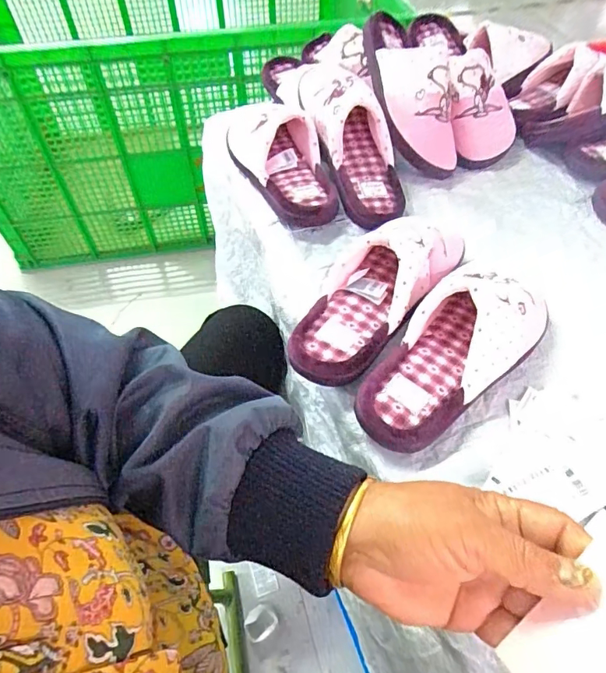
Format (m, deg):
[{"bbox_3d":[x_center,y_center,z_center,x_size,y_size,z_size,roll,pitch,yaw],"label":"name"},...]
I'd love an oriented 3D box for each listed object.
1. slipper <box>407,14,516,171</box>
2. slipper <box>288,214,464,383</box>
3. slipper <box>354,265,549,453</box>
[{"bbox_3d":[0.224,-0.357,0.644,0.105,0.084,0.248,-12,76,-9],"label":"slipper"},{"bbox_3d":[0.076,-0.060,0.453,0.087,0.066,0.247,33,60,23],"label":"slipper"},{"bbox_3d":[0.131,0.008,0.408,0.210,0.080,0.091,-38,62,-25],"label":"slipper"}]

